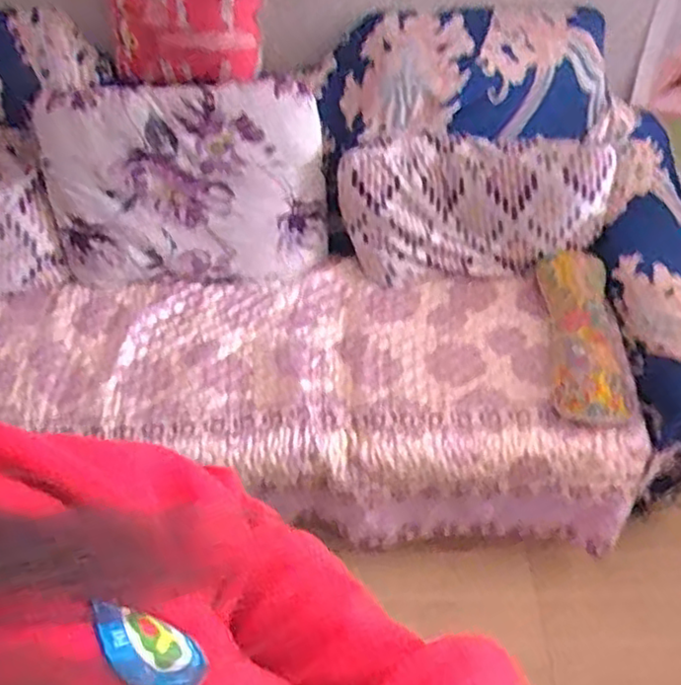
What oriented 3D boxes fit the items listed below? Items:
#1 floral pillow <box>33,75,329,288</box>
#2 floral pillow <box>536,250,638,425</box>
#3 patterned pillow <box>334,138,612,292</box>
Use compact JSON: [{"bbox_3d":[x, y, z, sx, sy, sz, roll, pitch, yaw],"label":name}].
[{"bbox_3d":[-0.341,-0.363,1.610,0.615,0.448,0.243,-7,26,-8],"label":"floral pillow"},{"bbox_3d":[0.523,-0.021,1.513,0.159,0.086,0.453,3,48,2],"label":"floral pillow"},{"bbox_3d":[0.303,-0.316,1.647,0.587,0.314,0.191,-3,48,-3],"label":"patterned pillow"}]

